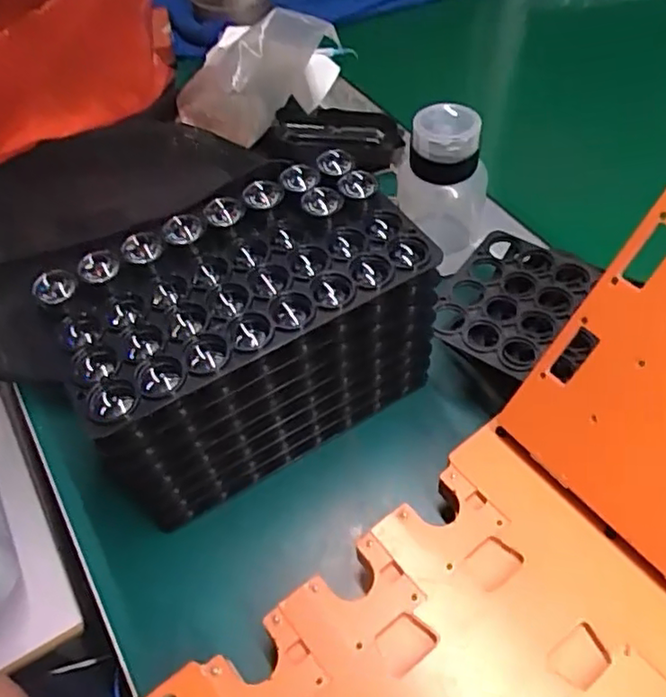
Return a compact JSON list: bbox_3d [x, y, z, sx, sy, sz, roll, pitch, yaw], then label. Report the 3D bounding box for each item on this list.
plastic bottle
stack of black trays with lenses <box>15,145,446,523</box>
[{"bbox_3d":[0.071,-0.121,0.450,0.072,0.113,0.060,34,66,20],"label":"plastic bottle"},{"bbox_3d":[-0.046,-0.006,0.368,0.196,0.133,0.095,-29,56,-14],"label":"stack of black trays with lenses"}]

